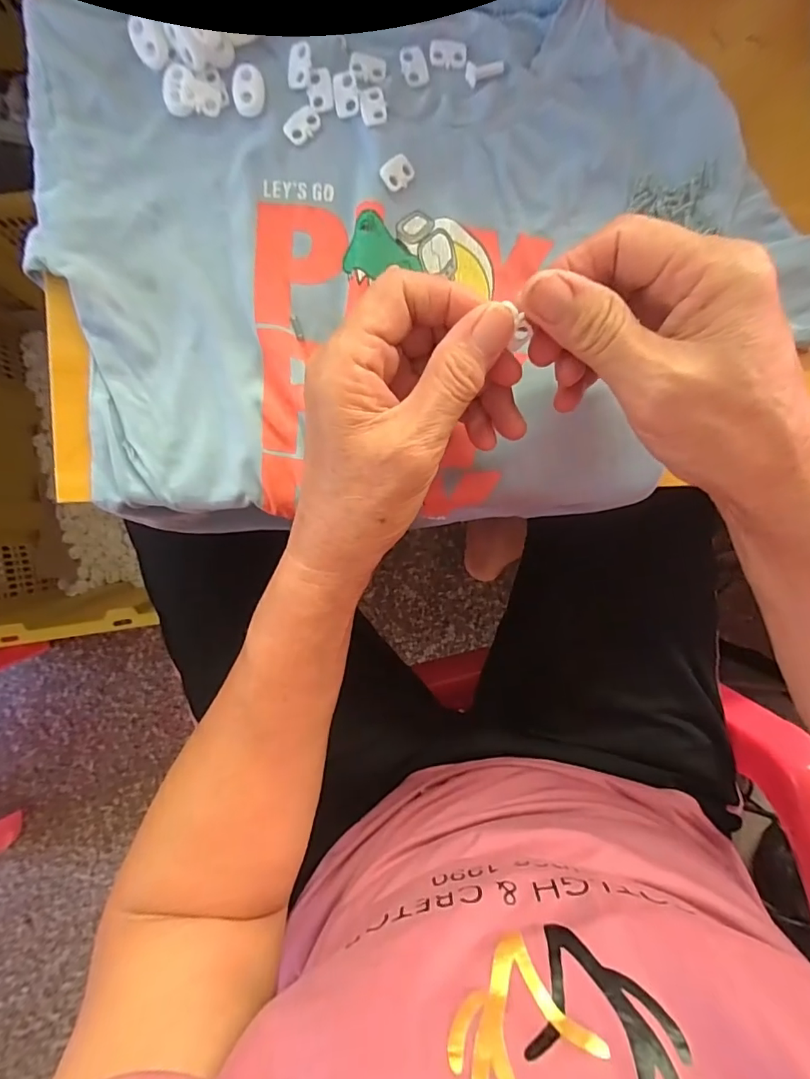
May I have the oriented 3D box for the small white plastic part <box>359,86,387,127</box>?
[{"bbox_3d":[-0.016,-0.217,0.245,0.013,0.004,0.019,-10,92,-2],"label":"small white plastic part"}]

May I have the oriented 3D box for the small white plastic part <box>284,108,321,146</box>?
[{"bbox_3d":[-0.052,-0.209,0.246,0.019,0.004,0.012,-41,93,-1],"label":"small white plastic part"}]

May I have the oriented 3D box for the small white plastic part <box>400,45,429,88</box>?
[{"bbox_3d":[0.005,-0.240,0.247,0.013,0.004,0.020,-19,92,-2],"label":"small white plastic part"}]

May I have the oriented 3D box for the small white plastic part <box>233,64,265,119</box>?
[{"bbox_3d":[-0.077,-0.222,0.243,0.015,0.005,0.022,0,92,-3],"label":"small white plastic part"}]

